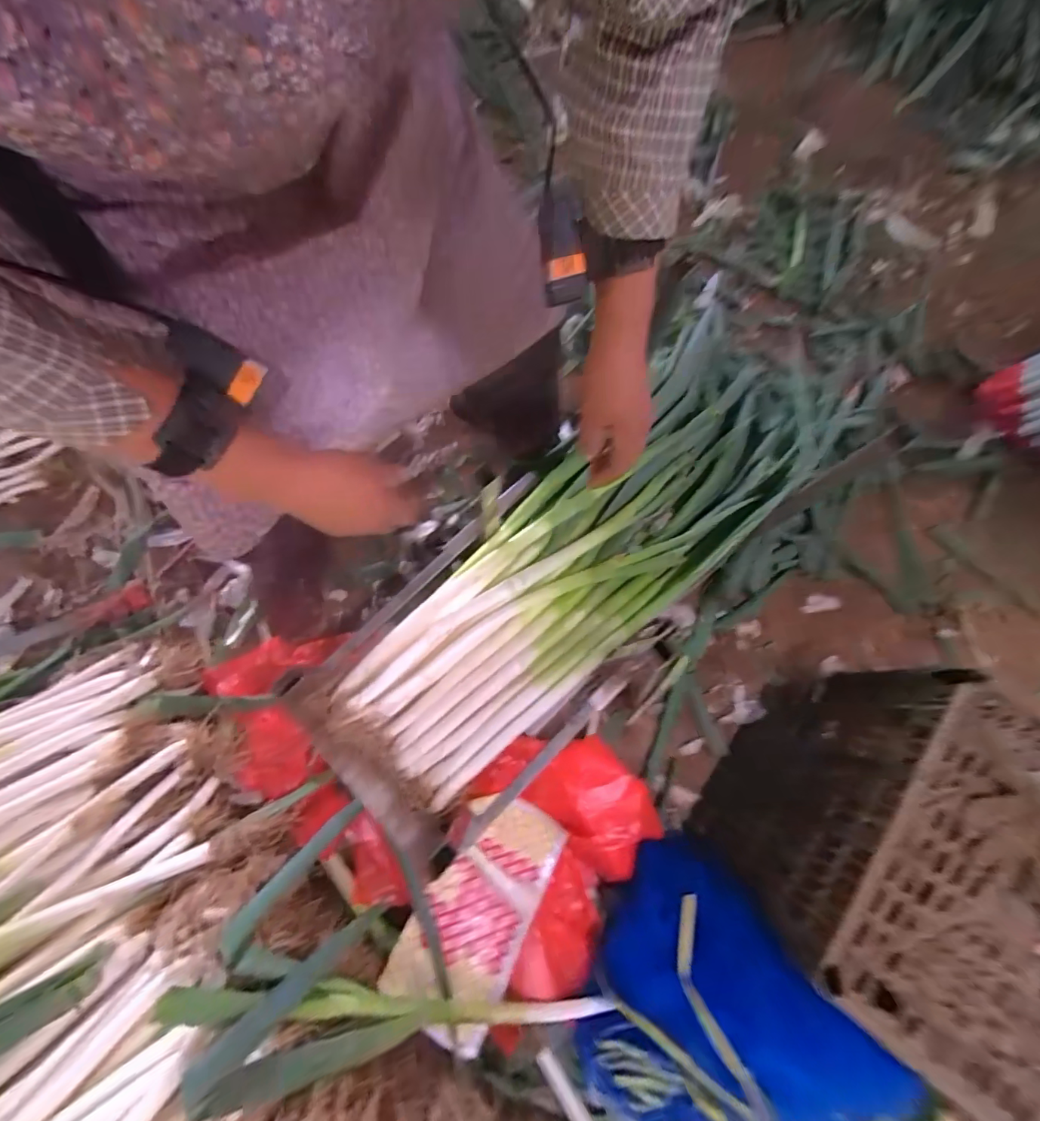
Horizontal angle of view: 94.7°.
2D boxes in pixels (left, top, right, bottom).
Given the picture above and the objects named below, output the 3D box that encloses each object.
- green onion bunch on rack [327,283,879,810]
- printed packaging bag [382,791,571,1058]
[{"bbox_3d":[0.136,-0.040,0.767,0.919,0.164,0.319,-42,80,-10],"label":"green onion bunch on rack"},{"bbox_3d":[-0.061,0.521,0.717,0.159,0.058,0.306,27,76,6],"label":"printed packaging bag"}]

